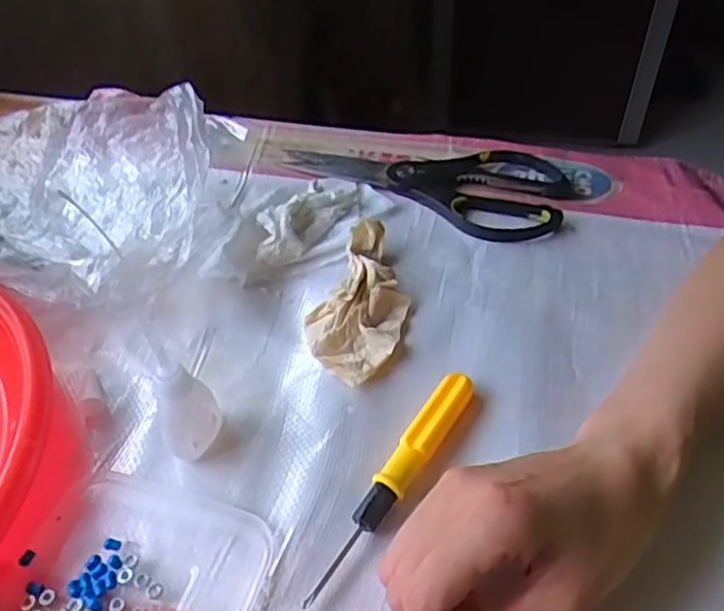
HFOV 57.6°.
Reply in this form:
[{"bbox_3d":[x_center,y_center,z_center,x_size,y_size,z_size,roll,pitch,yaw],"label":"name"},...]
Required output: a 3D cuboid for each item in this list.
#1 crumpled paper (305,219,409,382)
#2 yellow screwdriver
[{"bbox_3d":[0.000,-0.004,0.410,0.055,0.026,0.116,10,48,13],"label":"crumpled paper"},{"bbox_3d":[0.017,0.087,0.334,0.016,0.019,0.138,26,53,25],"label":"yellow screwdriver"}]

